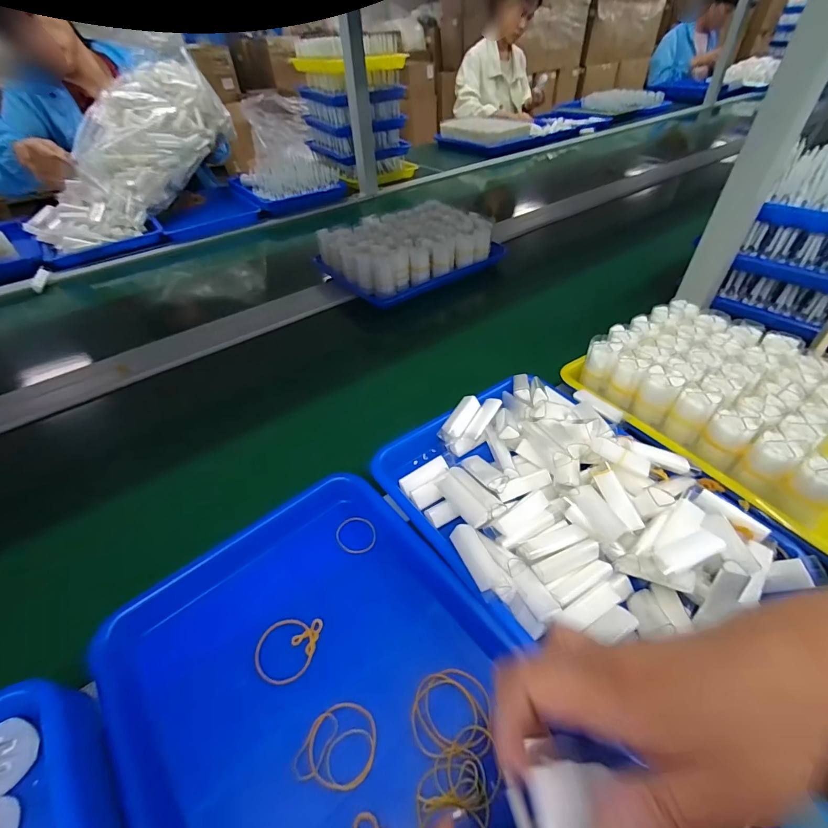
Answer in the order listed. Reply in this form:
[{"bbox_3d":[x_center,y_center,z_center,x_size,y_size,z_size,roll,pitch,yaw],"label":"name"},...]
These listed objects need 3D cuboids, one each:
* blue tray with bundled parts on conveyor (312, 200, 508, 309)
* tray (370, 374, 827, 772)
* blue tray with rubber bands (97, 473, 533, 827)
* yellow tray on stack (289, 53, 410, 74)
[{"bbox_3d":[-0.005,-0.324,0.794,0.313,0.079,0.200,-26,49,-22],"label":"blue tray with bundled parts on conveyor"},{"bbox_3d":[0.136,0.080,0.376,0.245,0.053,0.319,-28,50,-24],"label":"tray"},{"bbox_3d":[-0.057,0.201,0.292,0.242,0.035,0.328,-31,51,-26],"label":"blue tray with rubber bands"},{"bbox_3d":[-0.178,-0.991,1.147,0.241,0.033,0.281,-28,50,-23],"label":"yellow tray on stack"}]

